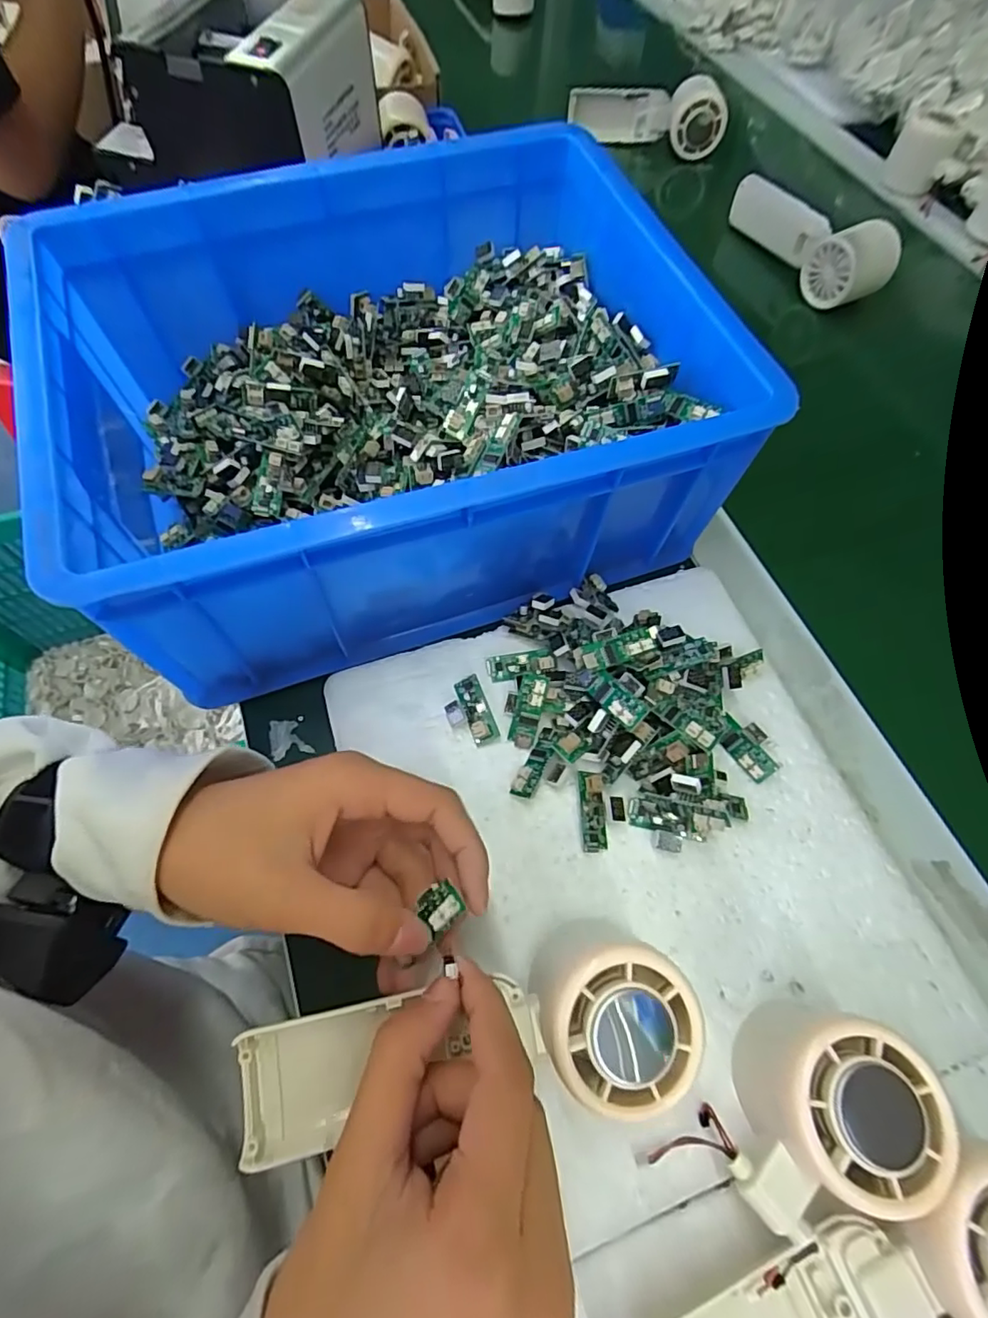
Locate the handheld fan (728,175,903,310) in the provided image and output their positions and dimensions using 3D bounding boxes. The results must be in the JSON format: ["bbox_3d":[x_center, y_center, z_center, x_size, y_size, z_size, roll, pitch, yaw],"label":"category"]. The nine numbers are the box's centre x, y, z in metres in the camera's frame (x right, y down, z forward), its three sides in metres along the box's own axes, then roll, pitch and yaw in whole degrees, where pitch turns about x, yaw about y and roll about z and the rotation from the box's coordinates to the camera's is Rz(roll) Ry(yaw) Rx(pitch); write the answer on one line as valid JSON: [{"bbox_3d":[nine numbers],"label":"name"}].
[{"bbox_3d":[0.282,-0.389,0.511,0.048,0.053,0.175,-25,67,-14],"label":"handheld fan"}]

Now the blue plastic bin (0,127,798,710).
[{"bbox_3d":[-0.054,-0.150,0.331,0.328,0.130,0.249,-16,65,-9],"label":"blue plastic bin"}]

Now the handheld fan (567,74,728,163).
[{"bbox_3d":[0.170,-0.606,0.623,0.169,0.053,0.046,19,64,7],"label":"handheld fan"}]

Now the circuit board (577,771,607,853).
[{"bbox_3d":[0.050,0.077,0.285,0.012,0.008,0.039,-1,63,-2],"label":"circuit board"}]

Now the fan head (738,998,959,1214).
[{"bbox_3d":[0.127,0.166,0.217,0.056,0.056,0.053,1,63,-1],"label":"fan head"}]

